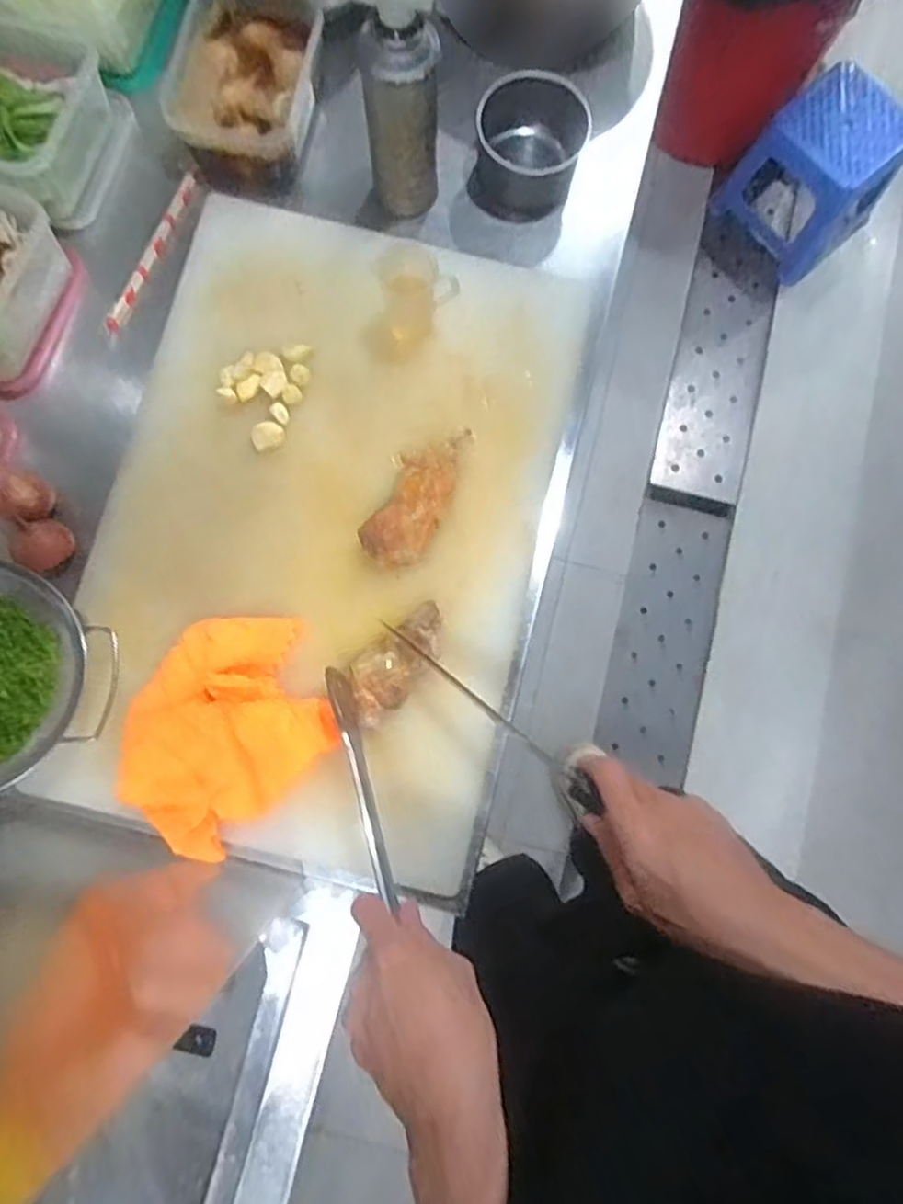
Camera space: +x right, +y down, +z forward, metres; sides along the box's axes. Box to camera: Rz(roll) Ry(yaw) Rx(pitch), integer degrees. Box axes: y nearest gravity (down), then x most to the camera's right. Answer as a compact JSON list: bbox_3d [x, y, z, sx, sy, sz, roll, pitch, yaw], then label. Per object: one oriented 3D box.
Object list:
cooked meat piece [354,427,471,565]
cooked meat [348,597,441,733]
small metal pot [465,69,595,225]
[{"bbox_3d":[-0.032,-0.100,0.640,0.061,0.025,0.138,21,80,3],"label":"cooked meat piece"},{"bbox_3d":[-0.048,0.052,0.606,0.113,0.035,0.055,-43,83,-7],"label":"cooked meat"},{"bbox_3d":[0.076,-0.457,0.707,0.109,0.066,0.111,0,80,0],"label":"small metal pot"}]

